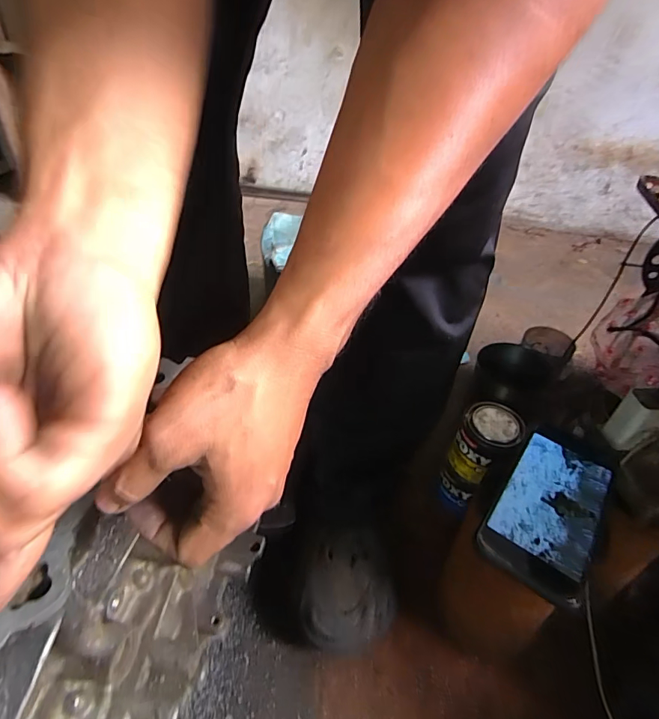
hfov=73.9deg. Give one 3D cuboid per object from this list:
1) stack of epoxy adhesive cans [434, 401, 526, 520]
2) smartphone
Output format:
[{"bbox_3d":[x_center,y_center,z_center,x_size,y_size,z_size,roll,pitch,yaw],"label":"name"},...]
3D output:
[{"bbox_3d":[0.182,0.127,0.543,0.066,0.145,0.075,31,48,29],"label":"stack of epoxy adhesive cans"},{"bbox_3d":[0.183,0.117,0.361,0.076,0.006,0.157,27,46,26],"label":"smartphone"}]

